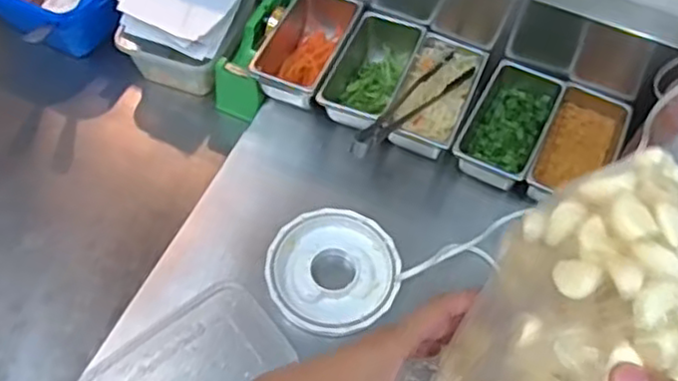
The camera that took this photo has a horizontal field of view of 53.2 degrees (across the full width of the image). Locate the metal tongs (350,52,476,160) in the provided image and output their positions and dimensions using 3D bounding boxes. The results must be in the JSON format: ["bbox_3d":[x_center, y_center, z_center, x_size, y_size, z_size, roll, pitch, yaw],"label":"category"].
[{"bbox_3d":[0.072,-0.091,0.676,0.036,0.029,0.183,39,65,19],"label":"metal tongs"}]

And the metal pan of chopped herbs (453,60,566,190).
[{"bbox_3d":[0.175,-0.065,0.711,0.074,0.053,0.140,26,61,13],"label":"metal pan of chopped herbs"}]

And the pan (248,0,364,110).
[{"bbox_3d":[-0.036,-0.154,0.755,0.085,0.066,0.149,21,60,10],"label":"pan"}]

